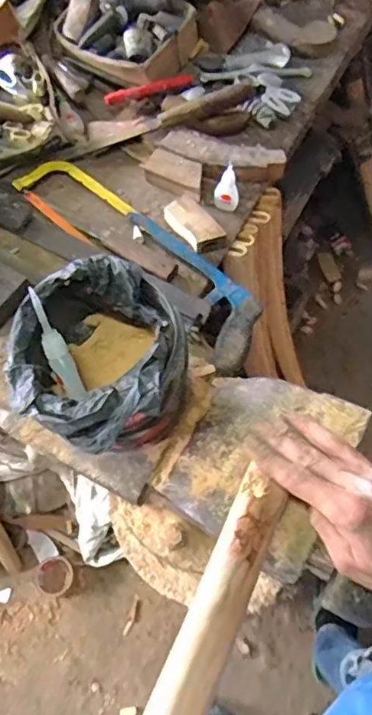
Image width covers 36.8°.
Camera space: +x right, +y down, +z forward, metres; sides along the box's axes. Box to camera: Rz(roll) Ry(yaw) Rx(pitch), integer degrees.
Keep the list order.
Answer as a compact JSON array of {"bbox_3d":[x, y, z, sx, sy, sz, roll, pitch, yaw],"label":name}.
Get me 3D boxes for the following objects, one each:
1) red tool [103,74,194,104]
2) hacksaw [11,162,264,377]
[{"bbox_3d":[-0.057,-0.424,0.882,0.144,0.017,0.017,-16,70,-8],"label":"red tool"},{"bbox_3d":[-0.070,-0.151,0.770,0.433,0.034,0.115,40,72,16],"label":"hacksaw"}]

